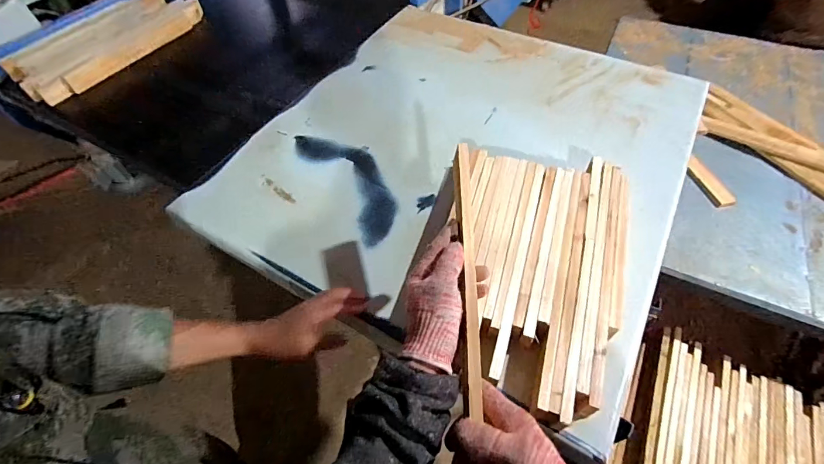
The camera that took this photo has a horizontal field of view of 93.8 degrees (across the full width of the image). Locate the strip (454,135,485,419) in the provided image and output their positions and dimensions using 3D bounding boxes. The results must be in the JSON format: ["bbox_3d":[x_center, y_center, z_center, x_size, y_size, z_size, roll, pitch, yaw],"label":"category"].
[{"bbox_3d":[0.065,0.038,0.454,0.020,0.007,0.318,0,69,0],"label":"strip"}]

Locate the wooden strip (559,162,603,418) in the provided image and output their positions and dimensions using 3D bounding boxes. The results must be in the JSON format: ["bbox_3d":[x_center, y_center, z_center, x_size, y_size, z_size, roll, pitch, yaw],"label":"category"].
[{"bbox_3d":[0.264,0.049,0.582,0.018,0.009,0.453,15,55,14],"label":"wooden strip"}]

